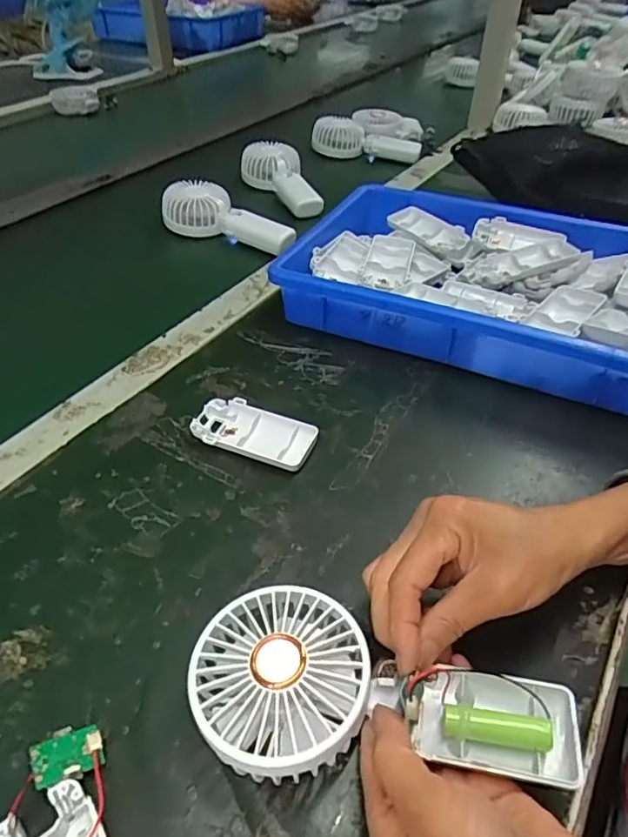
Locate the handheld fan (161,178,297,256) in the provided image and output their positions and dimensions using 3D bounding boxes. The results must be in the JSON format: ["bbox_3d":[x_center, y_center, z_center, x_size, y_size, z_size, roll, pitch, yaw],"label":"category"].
[{"bbox_3d":[-0.110,-0.254,0.710,0.177,0.045,0.079,30,50,28],"label":"handheld fan"}]

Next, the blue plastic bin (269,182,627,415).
[{"bbox_3d":[0.168,-0.137,0.557,0.354,0.066,0.246,18,45,21],"label":"blue plastic bin"}]

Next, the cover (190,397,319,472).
[{"bbox_3d":[-0.046,0.013,0.434,0.095,0.016,0.049,16,44,18],"label":"cover"}]

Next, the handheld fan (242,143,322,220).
[{"bbox_3d":[-0.039,-0.346,0.818,0.083,0.041,0.177,-20,57,-21],"label":"handheld fan"}]

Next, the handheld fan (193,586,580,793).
[{"bbox_3d":[0.032,0.132,0.270,0.180,0.030,0.086,11,42,3],"label":"handheld fan"}]

